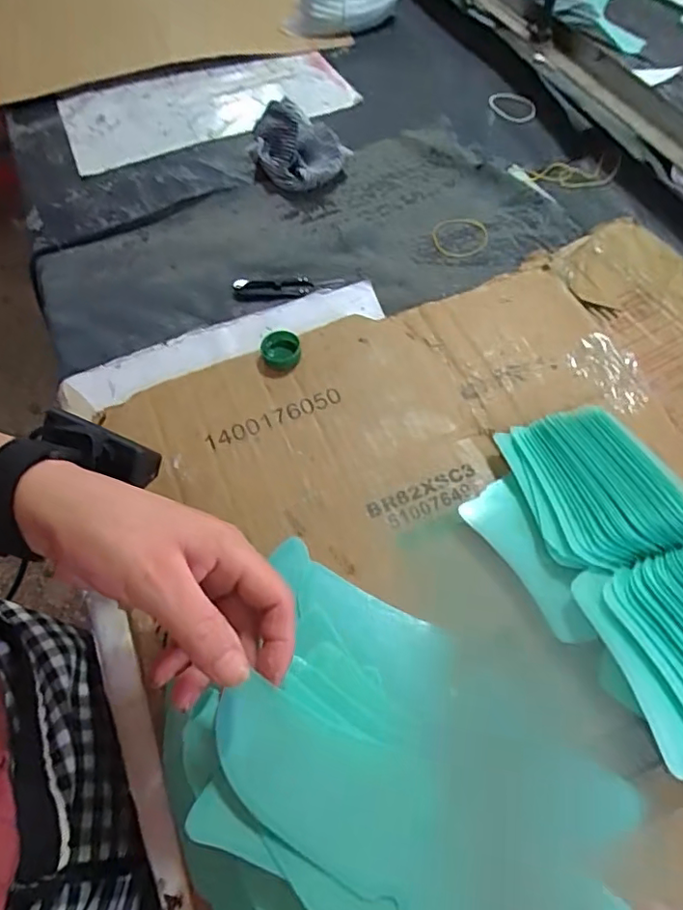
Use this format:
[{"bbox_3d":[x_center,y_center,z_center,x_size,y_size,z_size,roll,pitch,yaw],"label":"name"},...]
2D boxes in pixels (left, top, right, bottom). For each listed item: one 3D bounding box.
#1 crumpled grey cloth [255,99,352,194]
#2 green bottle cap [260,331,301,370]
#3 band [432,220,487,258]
[{"bbox_3d":[-0.047,-0.316,0.572,0.076,0.049,0.112,-30,64,-16],"label":"crumpled grey cloth"},{"bbox_3d":[-0.050,-0.086,0.460,0.031,0.011,0.036,-9,60,-4],"label":"green bottle cap"},{"bbox_3d":[0.116,-0.212,0.546,0.052,0.004,0.055,-4,61,7],"label":"band"}]

